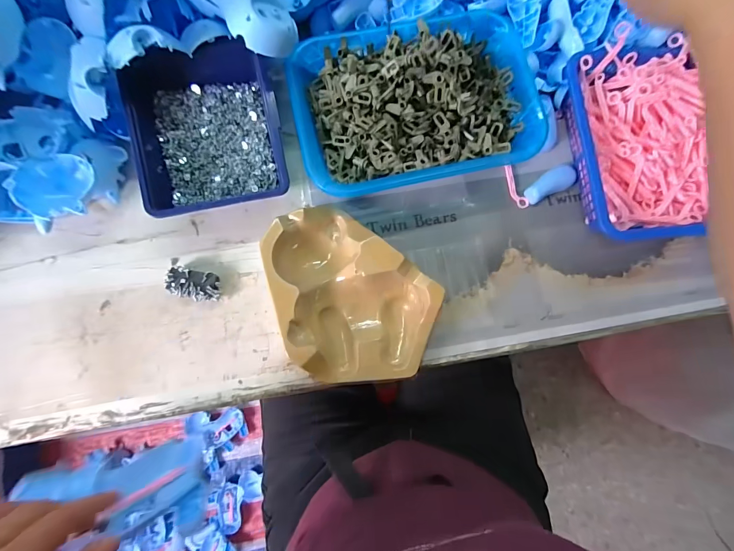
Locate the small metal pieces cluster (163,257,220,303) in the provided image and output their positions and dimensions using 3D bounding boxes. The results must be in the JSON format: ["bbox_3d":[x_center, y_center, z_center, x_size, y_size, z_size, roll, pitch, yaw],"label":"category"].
[{"bbox_3d":[-0.189,0.007,0.374,0.066,0.017,0.034,22,83,1],"label":"small metal pieces cluster"}]

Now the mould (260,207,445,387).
[{"bbox_3d":[-0.025,0.024,0.357,0.190,0.053,0.138,42,83,3],"label":"mould"}]

